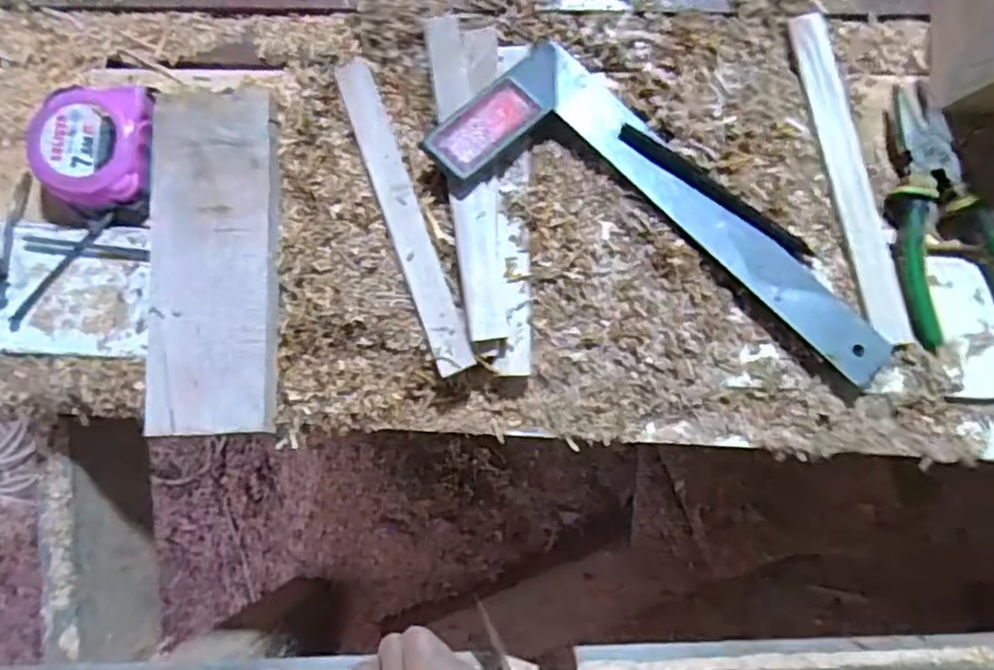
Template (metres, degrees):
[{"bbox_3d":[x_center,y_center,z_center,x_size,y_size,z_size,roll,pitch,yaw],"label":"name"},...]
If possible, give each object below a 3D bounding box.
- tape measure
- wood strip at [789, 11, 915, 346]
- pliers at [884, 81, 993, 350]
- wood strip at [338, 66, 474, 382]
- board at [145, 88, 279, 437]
[{"bbox_3d":[-0.274,-0.127,0.467,0.080,0.036,0.082,2,83,3],"label":"tape measure"},{"bbox_3d":[0.233,-0.104,0.451,0.025,0.010,0.223,-12,82,1],"label":"wood strip"},{"bbox_3d":[0.287,-0.071,0.443,0.068,0.026,0.177,-15,82,1],"label":"pliers"},{"bbox_3d":[-0.063,-0.082,0.454,0.023,0.016,0.226,-21,82,0],"label":"wood strip"},{"bbox_3d":[-0.183,-0.050,0.450,0.075,0.030,0.225,-3,83,2],"label":"board"}]

